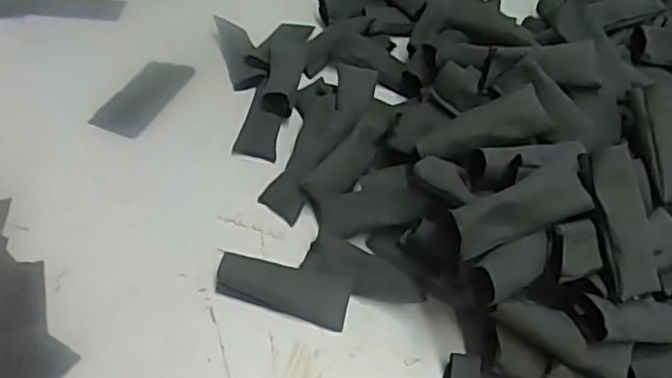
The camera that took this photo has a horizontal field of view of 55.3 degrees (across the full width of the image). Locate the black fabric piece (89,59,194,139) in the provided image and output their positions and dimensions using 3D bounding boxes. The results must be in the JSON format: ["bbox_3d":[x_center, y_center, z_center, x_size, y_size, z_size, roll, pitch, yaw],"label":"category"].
[{"bbox_3d":[-0.198,-0.098,0.666,0.058,0.004,0.115,20,49,14],"label":"black fabric piece"}]

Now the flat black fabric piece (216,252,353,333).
[{"bbox_3d":[-0.041,0.078,0.503,0.103,0.023,0.036,11,47,6],"label":"flat black fabric piece"}]

